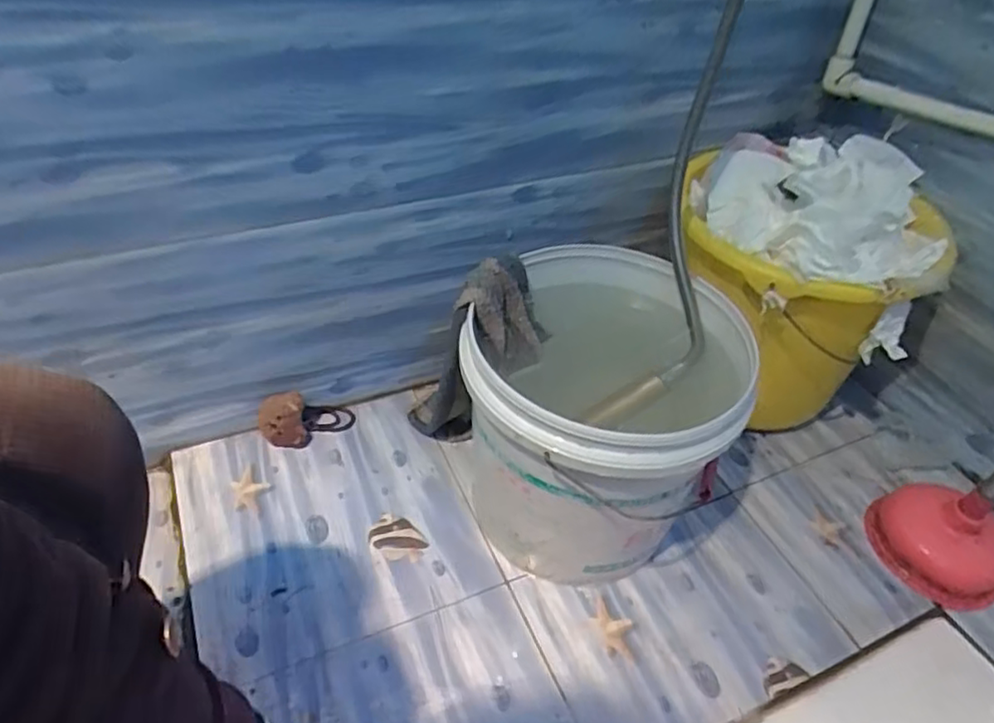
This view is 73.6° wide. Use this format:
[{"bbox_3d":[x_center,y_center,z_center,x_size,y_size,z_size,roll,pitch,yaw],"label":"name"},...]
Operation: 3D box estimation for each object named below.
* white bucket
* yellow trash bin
[{"bbox_3d":[0.106,0.065,0.694,0.238,0.263,0.281,20,45,16],"label":"white bucket"},{"bbox_3d":[0.342,-0.072,0.797,0.275,0.351,0.232,13,43,9],"label":"yellow trash bin"}]

